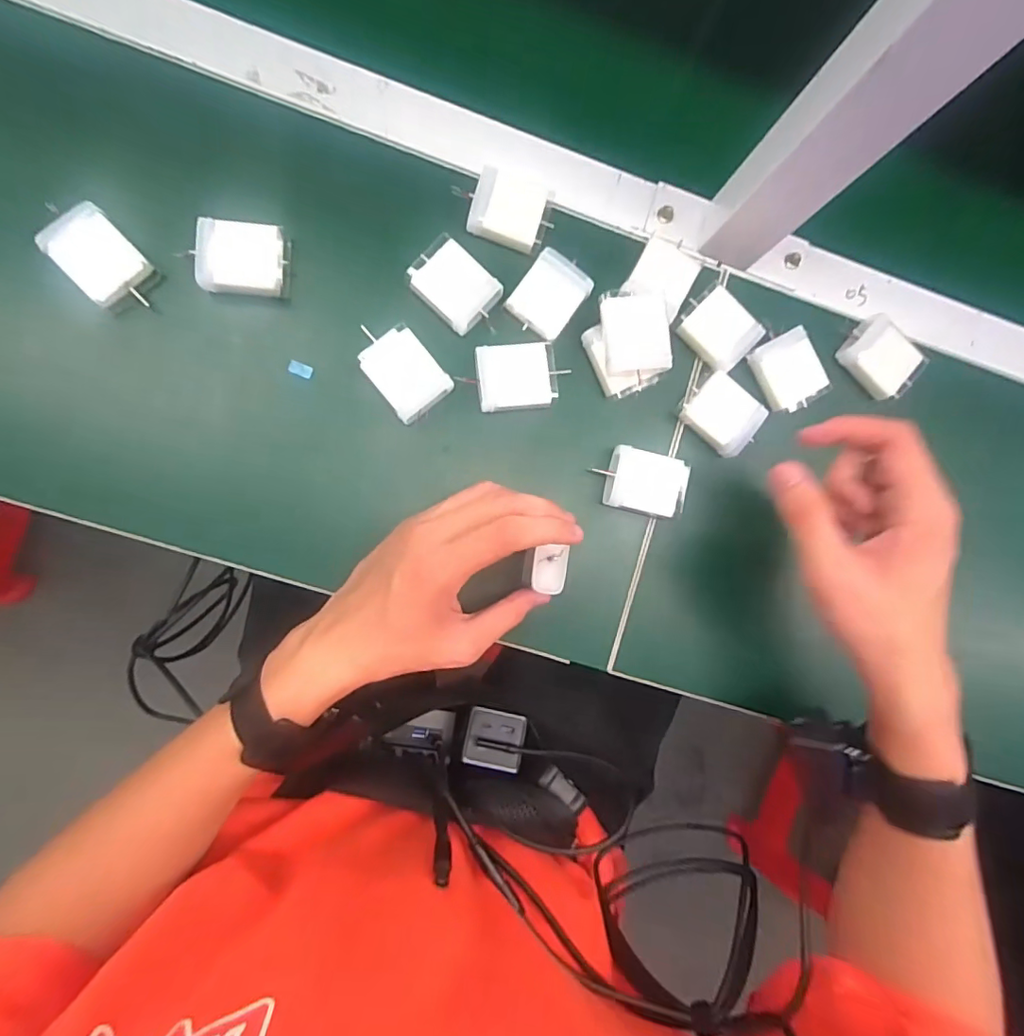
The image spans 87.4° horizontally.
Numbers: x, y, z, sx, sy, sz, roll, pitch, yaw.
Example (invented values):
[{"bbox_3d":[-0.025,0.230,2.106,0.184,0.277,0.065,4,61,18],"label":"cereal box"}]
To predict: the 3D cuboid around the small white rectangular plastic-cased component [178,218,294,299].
[{"bbox_3d":[-0.171,-0.163,0.341,0.050,0.026,0.044,3,87,-7],"label":"small white rectangular plastic-cased component"}]

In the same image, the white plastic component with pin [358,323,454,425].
[{"bbox_3d":[-0.071,-0.094,0.348,0.042,0.018,0.057,-42,93,-7],"label":"white plastic component with pin"}]

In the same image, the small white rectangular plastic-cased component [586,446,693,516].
[{"bbox_3d":[0.090,-0.024,0.365,0.057,0.020,0.041,13,86,-6],"label":"small white rectangular plastic-cased component"}]

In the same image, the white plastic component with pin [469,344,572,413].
[{"bbox_3d":[0.004,-0.093,0.355,0.054,0.013,0.041,-8,88,-7],"label":"white plastic component with pin"}]

